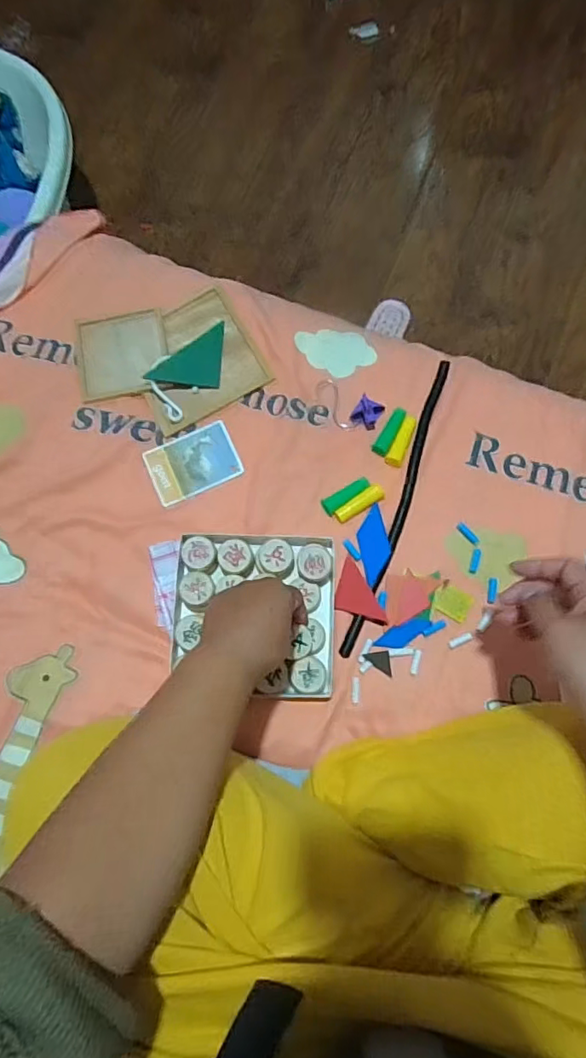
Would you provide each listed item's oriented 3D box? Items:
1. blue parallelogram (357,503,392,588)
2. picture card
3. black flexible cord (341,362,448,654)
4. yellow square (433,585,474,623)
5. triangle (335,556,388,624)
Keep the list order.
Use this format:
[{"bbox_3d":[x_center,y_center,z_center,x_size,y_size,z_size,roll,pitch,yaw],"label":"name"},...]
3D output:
[{"bbox_3d":[0.087,0.018,0.558,0.030,0.004,0.083,-11,77,0],"label":"blue parallelogram"},{"bbox_3d":[-0.113,-0.075,0.597,0.100,0.004,0.070,-24,79,-3],"label":"picture card"},{"bbox_3d":[0.119,-0.032,0.571,0.018,0.014,0.349,19,77,6],"label":"black flexible cord"},{"bbox_3d":[0.169,0.078,0.553,0.036,0.004,0.030,26,80,8],"label":"yellow square"},{"bbox_3d":[0.076,0.065,0.547,0.055,0.004,0.053,17,79,6],"label":"triangle"}]

